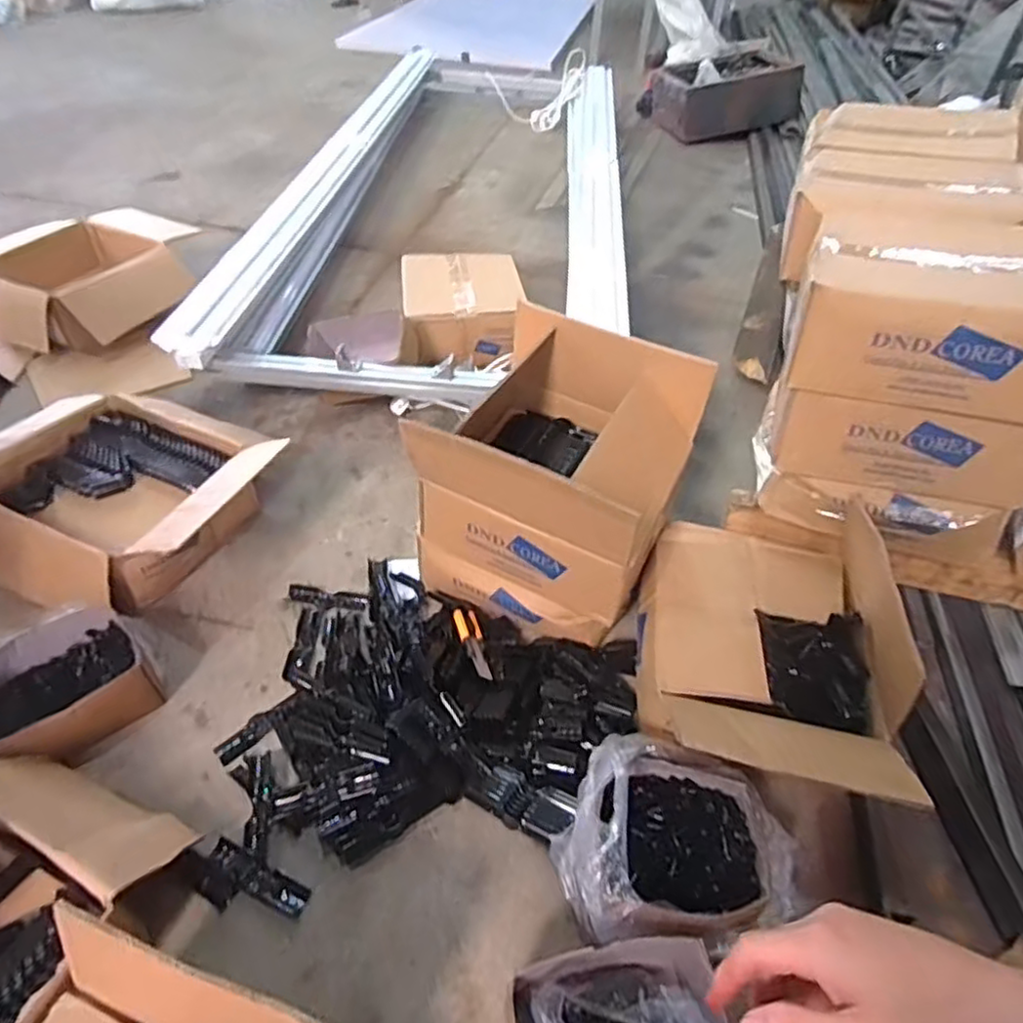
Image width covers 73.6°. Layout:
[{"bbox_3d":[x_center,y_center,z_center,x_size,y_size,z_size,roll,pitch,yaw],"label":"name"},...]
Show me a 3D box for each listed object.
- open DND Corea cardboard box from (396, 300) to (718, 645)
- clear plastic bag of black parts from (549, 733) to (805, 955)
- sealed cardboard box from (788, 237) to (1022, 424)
[{"bbox_3d":[0.057,-0.030,1.003,0.324,0.356,0.313,22,47,16],"label":"open DND Corea cardboard box"},{"bbox_3d":[0.195,0.372,0.778,0.276,0.107,0.211,6,44,1],"label":"clear plastic bag of black parts"},{"bbox_3d":[0.530,-0.261,0.863,0.311,0.150,0.274,16,45,10],"label":"sealed cardboard box"}]

